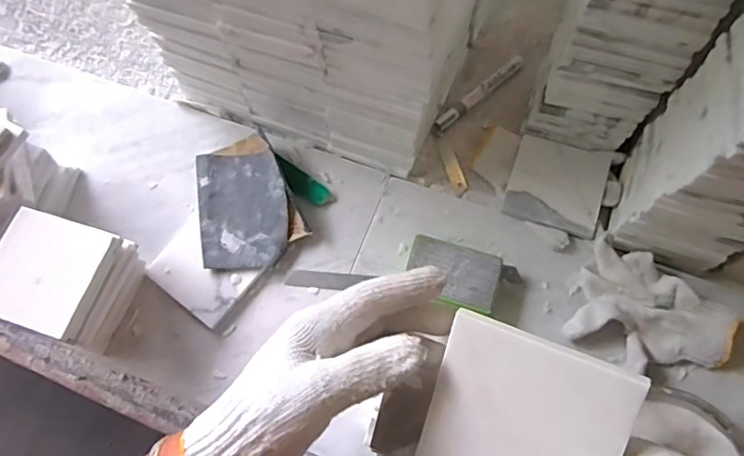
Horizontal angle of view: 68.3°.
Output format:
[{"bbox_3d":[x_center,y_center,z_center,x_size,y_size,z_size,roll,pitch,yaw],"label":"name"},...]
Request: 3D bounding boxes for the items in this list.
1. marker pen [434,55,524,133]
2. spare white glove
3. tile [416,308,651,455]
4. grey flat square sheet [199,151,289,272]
[{"bbox_3d":[0.133,-0.166,0.675,0.146,0.014,0.018,-41,76,-13],"label":"marker pen"},{"bbox_3d":[0.276,0.091,0.546,0.148,0.030,0.104,31,74,10],"label":"spare white glove"},{"bbox_3d":[0.080,0.107,0.298,0.098,0.005,0.101,19,106,22],"label":"tile"},{"bbox_3d":[-0.143,-0.021,0.615,0.095,0.020,0.141,-10,72,-4],"label":"grey flat square sheet"}]

